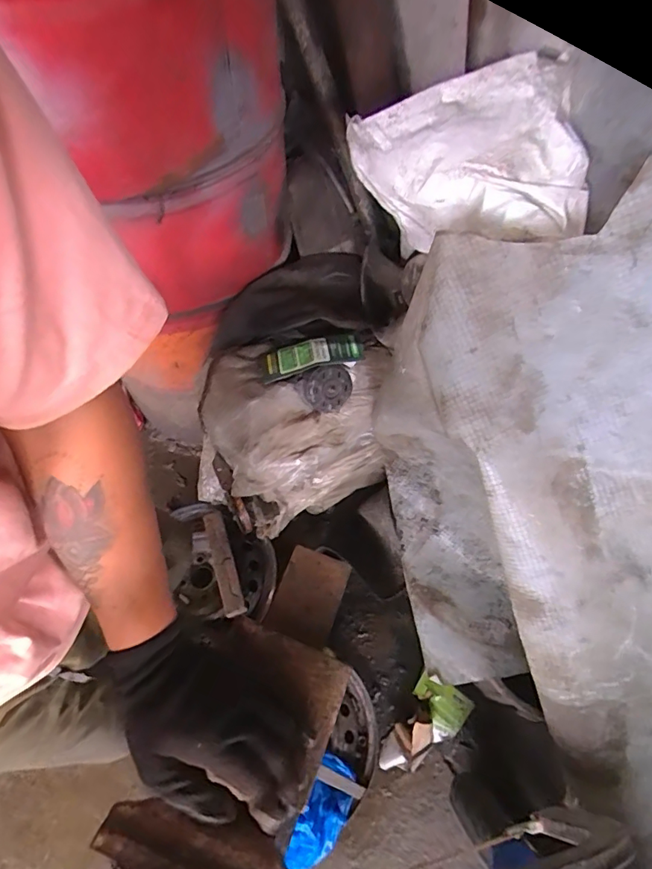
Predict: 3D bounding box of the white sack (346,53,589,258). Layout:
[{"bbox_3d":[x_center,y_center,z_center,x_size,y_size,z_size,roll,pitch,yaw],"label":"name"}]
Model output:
[{"bbox_3d":[0.227,-0.392,0.740,0.302,0.327,0.122,3,78,33],"label":"white sack"}]

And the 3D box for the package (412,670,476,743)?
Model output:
[{"bbox_3d":[0.273,0.674,1.167,0.136,0.081,0.120,33,65,18],"label":"package"}]

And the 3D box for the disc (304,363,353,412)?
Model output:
[{"bbox_3d":[0.007,-0.093,0.959,0.098,0.025,0.088,-41,108,-1],"label":"disc"}]

